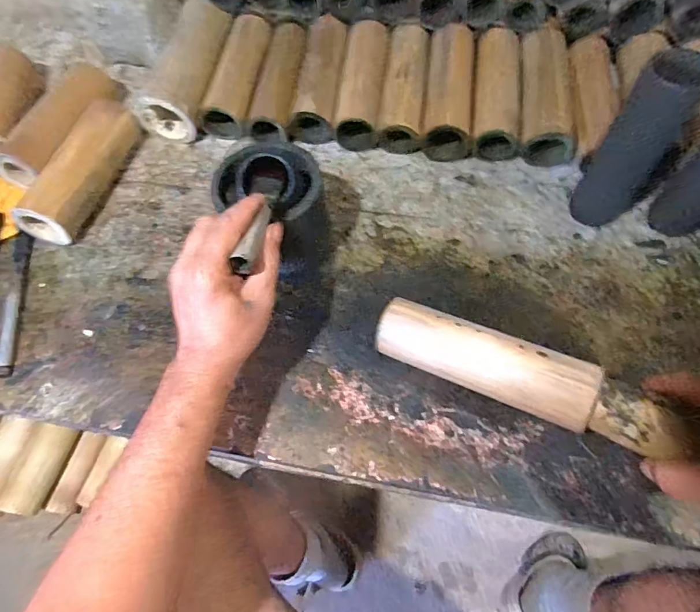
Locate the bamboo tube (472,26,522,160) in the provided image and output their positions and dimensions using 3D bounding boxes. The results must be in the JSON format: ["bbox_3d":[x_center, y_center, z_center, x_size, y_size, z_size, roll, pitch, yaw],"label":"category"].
[{"bbox_3d":[0.179,-0.260,0.570,0.057,0.055,0.172,4,64,3],"label":"bamboo tube"}]

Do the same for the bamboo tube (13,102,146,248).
[{"bbox_3d":[-0.307,-0.160,0.529,0.053,0.053,0.182,17,65,9],"label":"bamboo tube"}]

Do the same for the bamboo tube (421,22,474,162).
[{"bbox_3d":[0.121,-0.264,0.574,0.058,0.057,0.185,5,64,3],"label":"bamboo tube"}]

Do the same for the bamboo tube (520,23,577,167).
[{"bbox_3d":[0.232,-0.251,0.559,0.062,0.060,0.182,3,64,2],"label":"bamboo tube"}]

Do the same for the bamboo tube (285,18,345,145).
[{"bbox_3d":[-0.039,-0.291,0.593,0.055,0.042,0.185,5,64,3],"label":"bamboo tube"}]

